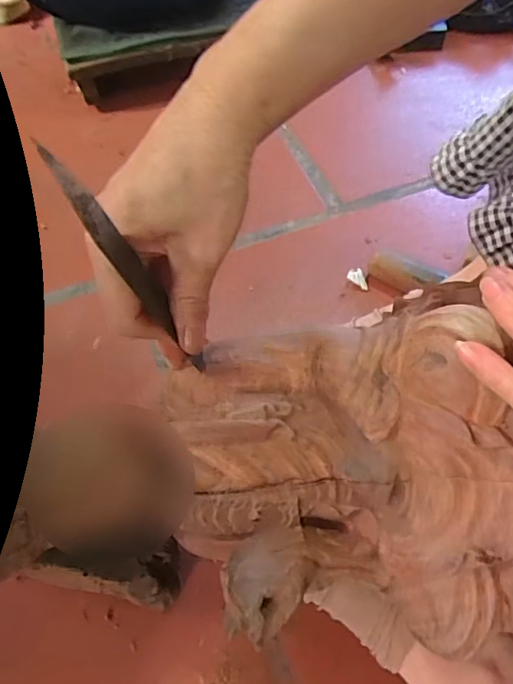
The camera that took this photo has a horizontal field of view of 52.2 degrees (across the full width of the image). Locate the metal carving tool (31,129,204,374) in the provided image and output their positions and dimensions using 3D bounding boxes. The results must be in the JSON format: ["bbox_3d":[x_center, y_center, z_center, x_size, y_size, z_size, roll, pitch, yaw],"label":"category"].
[{"bbox_3d":[-0.053,-0.028,0.239,0.004,0.144,0.016,-3,52,20],"label":"metal carving tool"}]

